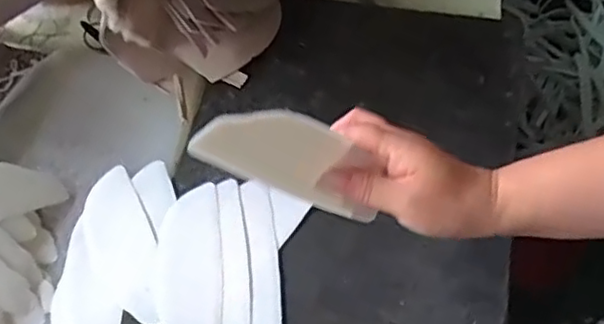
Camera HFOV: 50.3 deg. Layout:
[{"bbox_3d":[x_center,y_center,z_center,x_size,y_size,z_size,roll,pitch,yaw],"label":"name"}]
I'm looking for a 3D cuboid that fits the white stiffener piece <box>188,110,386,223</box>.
[{"bbox_3d":[-0.002,-0.001,0.431,0.053,0.141,0.008,-55,31,15],"label":"white stiffener piece"}]

